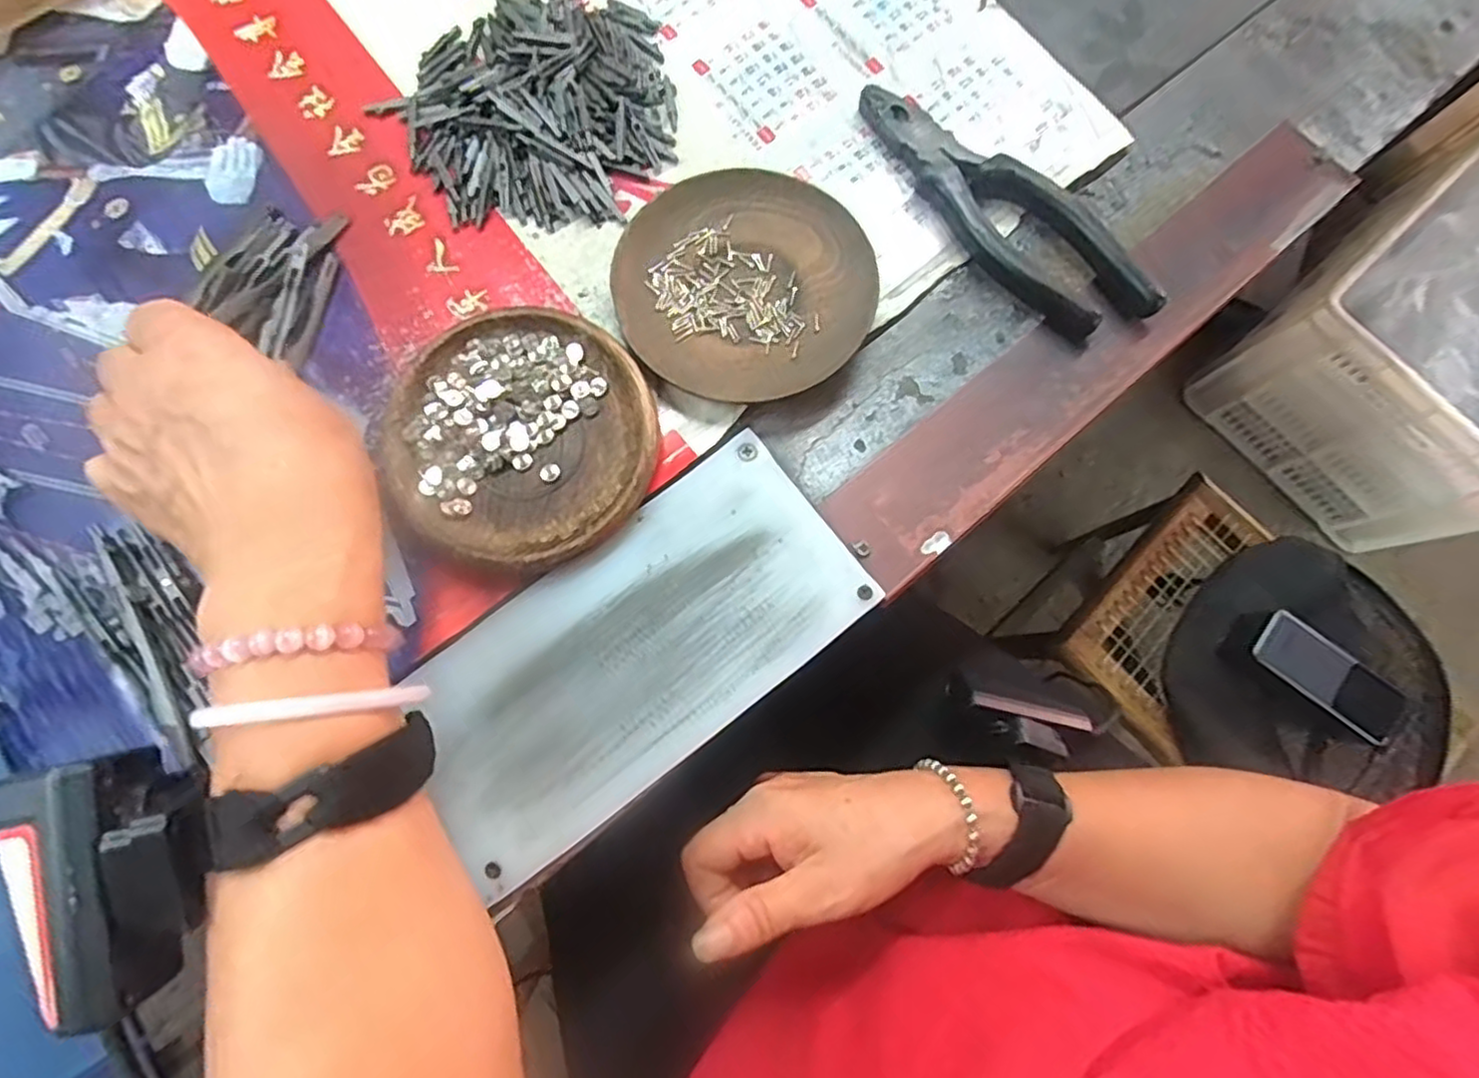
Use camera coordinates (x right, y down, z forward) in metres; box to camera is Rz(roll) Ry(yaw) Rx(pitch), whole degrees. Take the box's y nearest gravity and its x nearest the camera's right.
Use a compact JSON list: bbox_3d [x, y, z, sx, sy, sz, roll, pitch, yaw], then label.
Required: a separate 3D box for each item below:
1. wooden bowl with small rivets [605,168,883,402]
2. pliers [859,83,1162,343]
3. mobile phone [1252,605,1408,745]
[{"bbox_3d":[0.003,-0.115,0.314,0.112,0.018,0.110,1,78,-3],"label":"wooden bowl with small rivets"},{"bbox_3d":[0.122,-0.157,0.328,0.168,0.017,0.048,43,80,6],"label":"pliers"},{"bbox_3d":[0.512,0.119,0.594,0.126,0.014,0.052,37,79,5],"label":"mobile phone"}]

